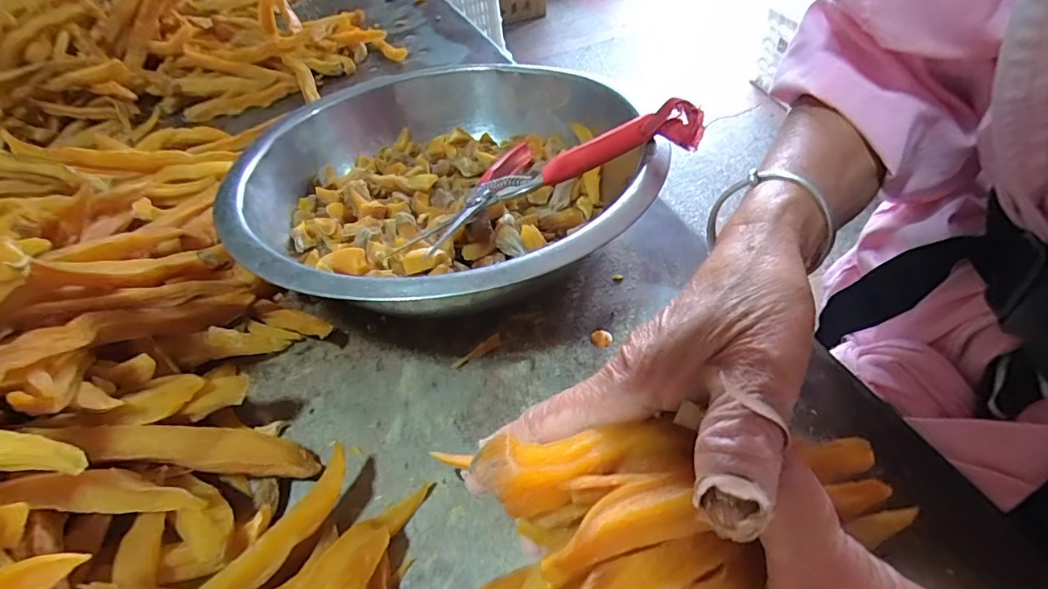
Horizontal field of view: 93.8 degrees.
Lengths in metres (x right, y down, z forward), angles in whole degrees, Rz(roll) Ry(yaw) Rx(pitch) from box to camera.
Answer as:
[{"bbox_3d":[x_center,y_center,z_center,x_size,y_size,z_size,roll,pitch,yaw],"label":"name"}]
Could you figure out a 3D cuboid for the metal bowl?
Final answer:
[{"bbox_3d":[-0.051,-0.076,0.357,0.278,0.081,0.281,-3,48,4],"label":"metal bowl"}]

